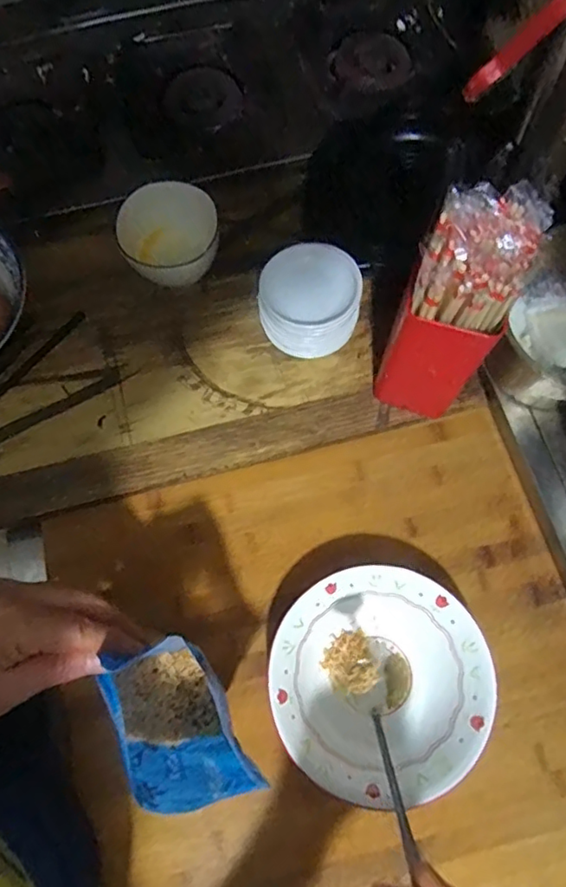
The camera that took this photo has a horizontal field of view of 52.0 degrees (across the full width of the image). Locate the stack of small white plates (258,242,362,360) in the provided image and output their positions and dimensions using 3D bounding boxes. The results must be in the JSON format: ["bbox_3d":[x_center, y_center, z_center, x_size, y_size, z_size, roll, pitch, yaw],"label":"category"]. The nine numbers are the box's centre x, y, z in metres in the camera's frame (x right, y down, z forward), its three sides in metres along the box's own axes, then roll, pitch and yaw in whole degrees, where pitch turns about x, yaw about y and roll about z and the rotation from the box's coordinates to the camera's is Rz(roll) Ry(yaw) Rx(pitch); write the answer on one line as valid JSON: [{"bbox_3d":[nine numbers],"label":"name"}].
[{"bbox_3d":[0.024,-0.132,0.564,0.097,0.089,0.085,12,75,1],"label":"stack of small white plates"}]

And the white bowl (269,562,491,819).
[{"bbox_3d":[0.080,0.196,0.493,0.173,0.067,0.172,0,77,1],"label":"white bowl"}]

